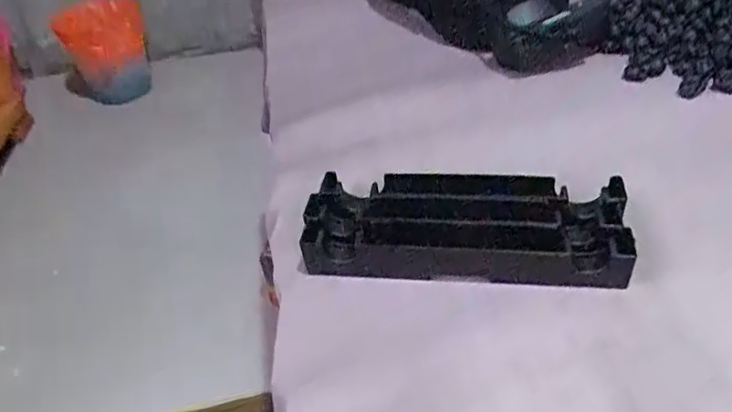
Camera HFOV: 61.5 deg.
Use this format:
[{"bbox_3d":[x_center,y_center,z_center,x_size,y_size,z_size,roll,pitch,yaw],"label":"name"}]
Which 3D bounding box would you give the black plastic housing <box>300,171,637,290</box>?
[{"bbox_3d":[0.061,0.013,0.397,0.197,0.033,0.068,2,40,10],"label":"black plastic housing"}]

